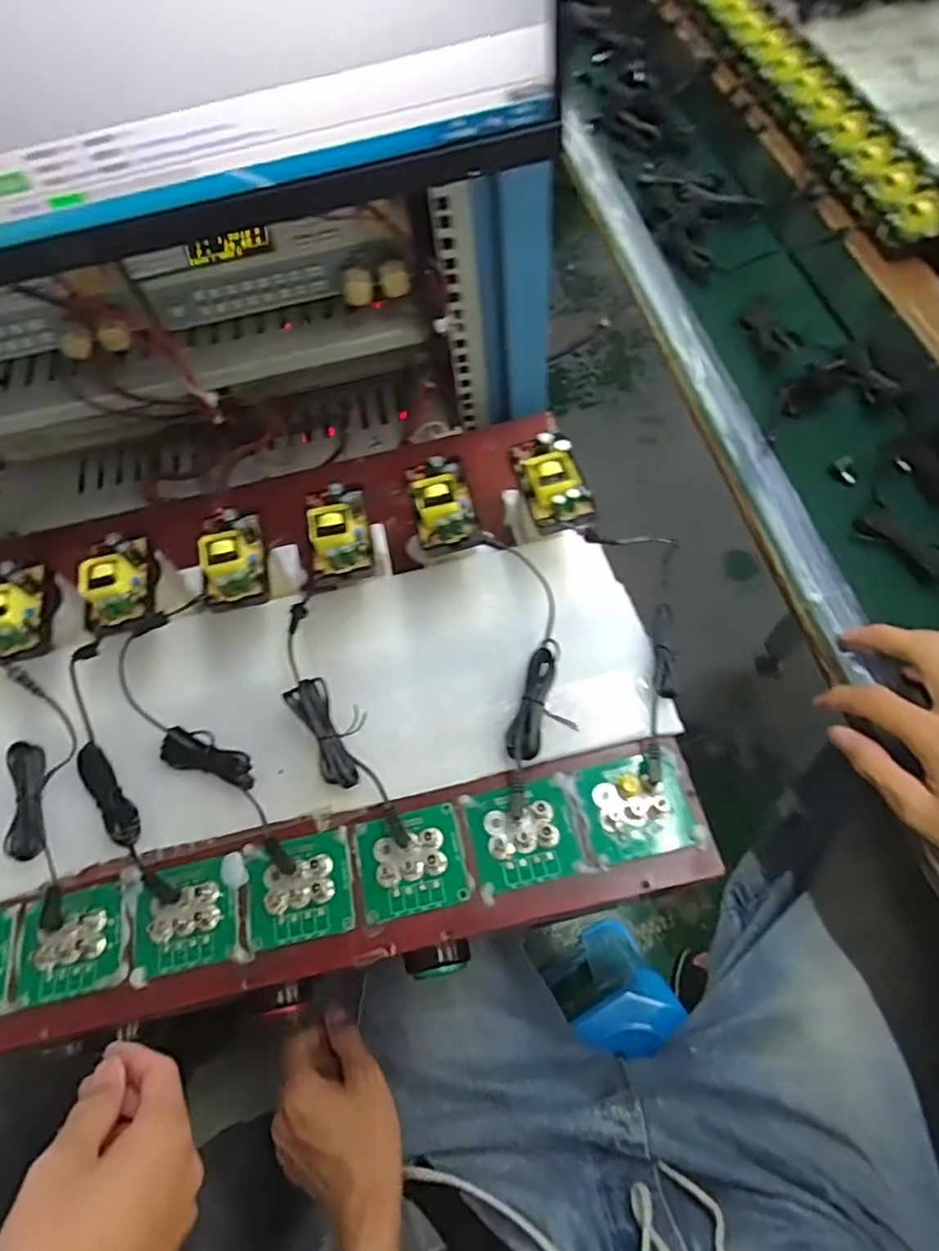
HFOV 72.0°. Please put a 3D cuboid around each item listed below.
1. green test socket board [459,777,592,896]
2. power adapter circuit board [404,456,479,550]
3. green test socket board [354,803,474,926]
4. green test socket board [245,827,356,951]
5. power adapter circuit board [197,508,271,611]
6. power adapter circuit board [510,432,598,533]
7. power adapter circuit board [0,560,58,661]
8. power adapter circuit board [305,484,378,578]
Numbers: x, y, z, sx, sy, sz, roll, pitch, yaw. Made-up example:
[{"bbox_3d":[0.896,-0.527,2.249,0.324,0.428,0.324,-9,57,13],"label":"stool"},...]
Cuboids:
[{"bbox_3d":[0.034,0.132,0.414,0.067,0.011,0.062,-13,63,0],"label":"green test socket board"},{"bbox_3d":[-0.019,-0.083,0.428,0.039,0.019,0.067,-14,63,0],"label":"power adapter circuit board"},{"bbox_3d":[-0.037,0.153,0.417,0.067,0.007,0.061,-14,63,0],"label":"green test socket board"},{"bbox_3d":[-0.109,0.168,0.414,0.066,0.008,0.062,-13,63,0],"label":"green test socket board"},{"bbox_3d":[-0.157,-0.045,0.428,0.039,0.027,0.061,-10,63,2],"label":"power adapter circuit board"},{"bbox_3d":[0.055,-0.098,0.431,0.039,0.022,0.070,-18,63,-2],"label":"power adapter circuit board"},{"bbox_3d":[-0.301,-0.009,0.427,0.037,0.027,0.063,-12,63,1],"label":"power adapter circuit board"},{"bbox_3d":[-0.087,-0.065,0.428,0.039,0.020,0.061,-12,63,1],"label":"power adapter circuit board"}]

